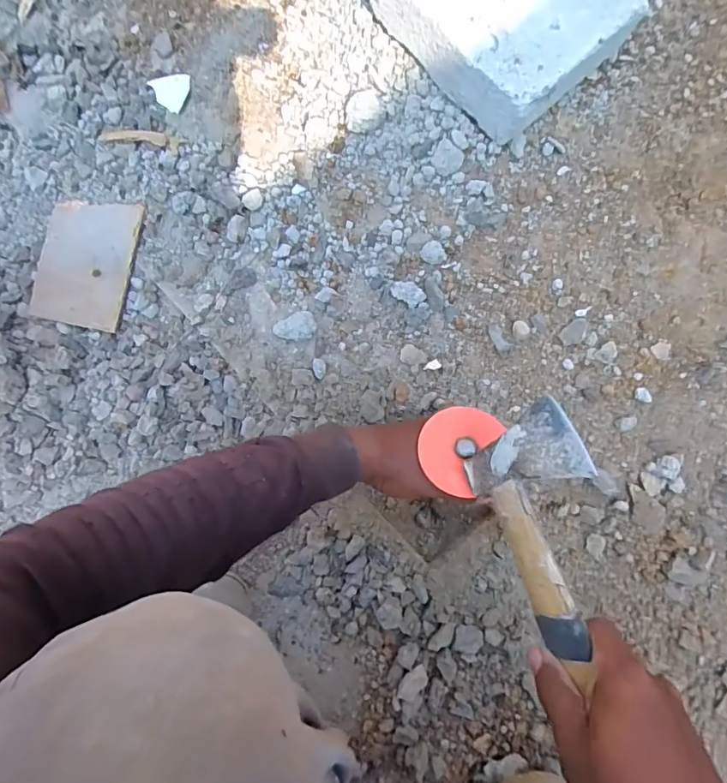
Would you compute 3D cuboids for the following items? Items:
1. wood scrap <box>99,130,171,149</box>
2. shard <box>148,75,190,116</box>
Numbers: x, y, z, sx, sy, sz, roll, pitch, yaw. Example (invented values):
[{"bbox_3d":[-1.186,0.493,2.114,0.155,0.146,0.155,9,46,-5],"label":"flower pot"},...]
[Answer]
[{"bbox_3d":[-0.282,-0.313,0.590,0.087,0.004,0.019,7,80,1],"label":"wood scrap"},{"bbox_3d":[-0.237,-0.372,0.590,0.052,0.010,0.045,32,82,6],"label":"shard"}]

